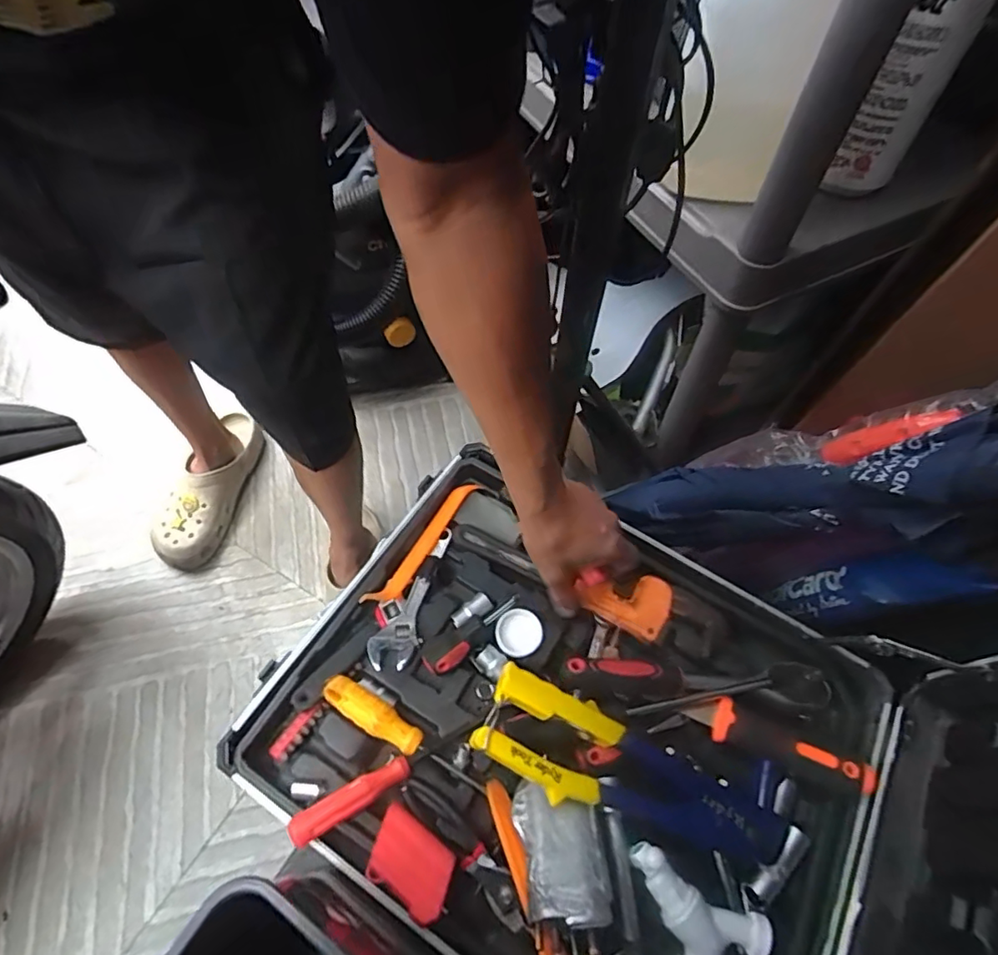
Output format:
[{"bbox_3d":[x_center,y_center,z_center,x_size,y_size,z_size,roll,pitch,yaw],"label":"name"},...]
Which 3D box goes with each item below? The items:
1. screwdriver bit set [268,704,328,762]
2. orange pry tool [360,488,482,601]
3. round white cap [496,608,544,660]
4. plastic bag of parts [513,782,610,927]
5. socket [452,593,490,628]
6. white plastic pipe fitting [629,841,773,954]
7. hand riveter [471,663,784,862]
[{"bbox_3d":[-0.167,0.210,0.466,0.017,0.008,0.053,36,64,17],"label":"screwdriver bit set"},{"bbox_3d":[-0.072,0.061,0.547,0.021,0.017,0.161,30,63,14],"label":"orange pry tool"},{"bbox_3d":[0.018,0.141,0.508,0.041,0.010,0.041,1,59,-2],"label":"round white cap"},{"bbox_3d":[0.045,0.272,0.412,0.060,0.024,0.097,-18,35,4],"label":"plastic bag of parts"},{"bbox_3d":[-0.027,0.123,0.522,0.038,0.012,0.018,-29,65,-18],"label":"socket"},{"bbox_3d":[0.133,0.320,0.390,0.103,0.027,0.072,26,62,13],"label":"white plastic pipe fitting"},{"bbox_3d":[0.101,0.227,0.438,0.247,0.041,0.080,25,61,-2],"label":"hand riveter"}]

